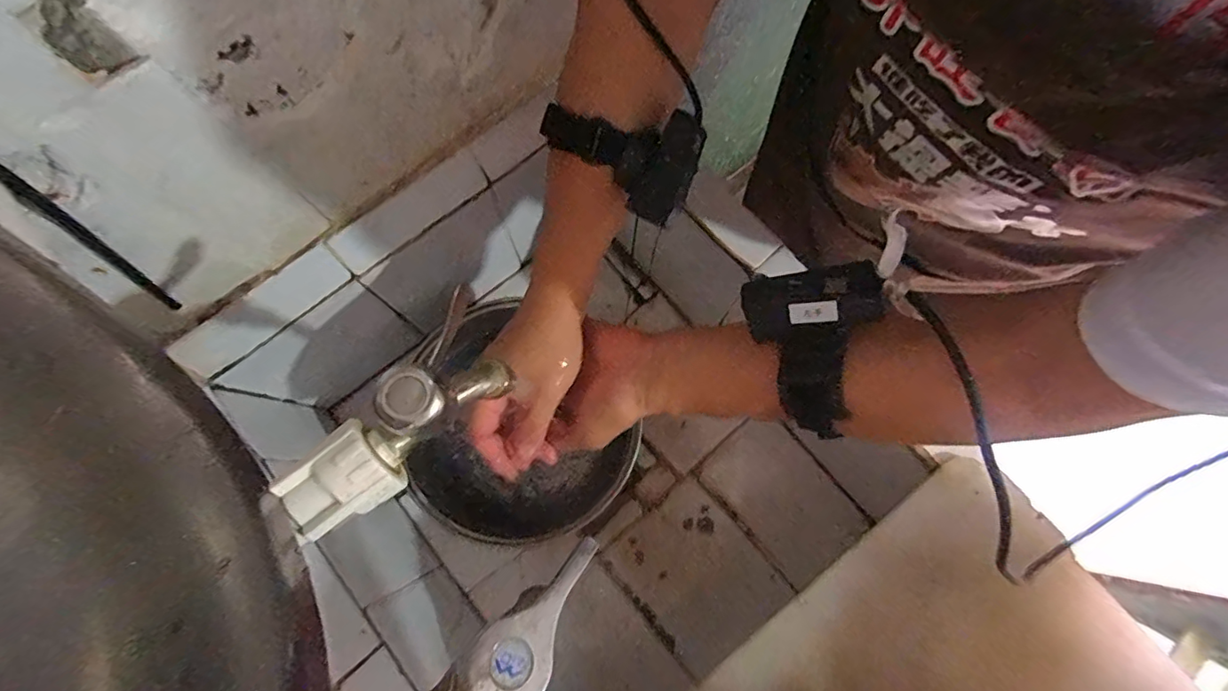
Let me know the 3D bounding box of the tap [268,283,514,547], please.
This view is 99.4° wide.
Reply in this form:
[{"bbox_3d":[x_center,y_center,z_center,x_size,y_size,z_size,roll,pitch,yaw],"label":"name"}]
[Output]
[{"bbox_3d":[-0.104,0.042,0.229,0.037,0.053,0.101,41,81,9],"label":"tap"}]

